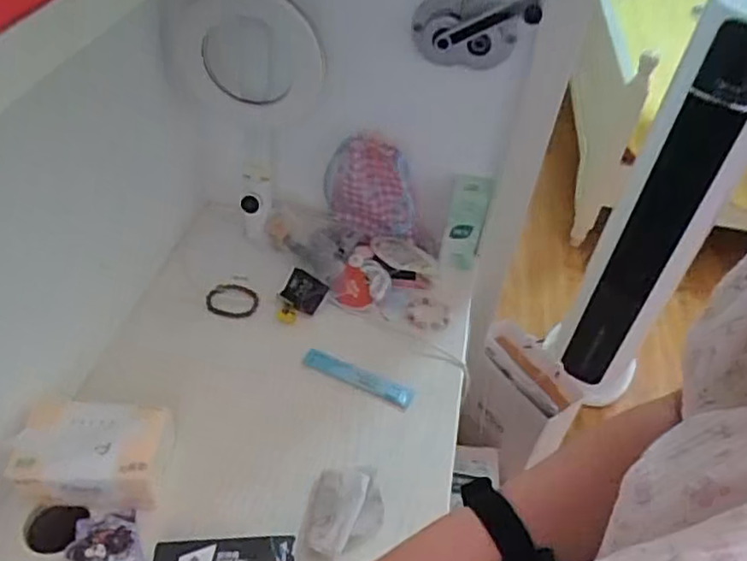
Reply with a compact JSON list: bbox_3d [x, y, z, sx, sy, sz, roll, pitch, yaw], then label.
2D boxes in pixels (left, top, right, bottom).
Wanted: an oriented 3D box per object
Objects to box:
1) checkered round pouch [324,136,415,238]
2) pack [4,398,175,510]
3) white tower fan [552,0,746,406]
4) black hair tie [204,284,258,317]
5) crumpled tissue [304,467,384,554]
[{"bbox_3d":[-0.005,-0.141,0.982,0.140,0.158,0.023,13,43,5],"label":"checkered round pouch"},{"bbox_3d":[-0.294,0.185,0.688,0.146,0.079,0.094,4,42,-4],"label":"pack"},{"bbox_3d":[0.670,-0.112,1.516,0.204,1.118,0.193,33,48,25],"label":"white tower fan"},{"bbox_3d":[-0.202,0.029,0.929,0.079,0.011,0.062,11,52,13],"label":"black hair tie"},{"bbox_3d":[-0.031,0.248,0.699,0.080,0.021,0.093,5,42,-3],"label":"crumpled tissue"}]

